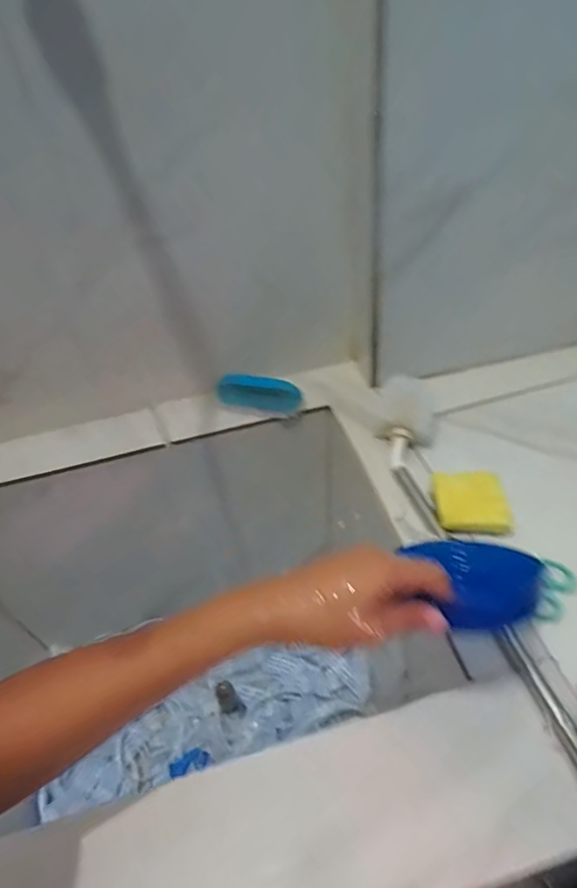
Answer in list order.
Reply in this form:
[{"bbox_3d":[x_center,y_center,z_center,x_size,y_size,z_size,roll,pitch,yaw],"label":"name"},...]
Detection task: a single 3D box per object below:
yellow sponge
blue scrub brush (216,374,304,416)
[{"bbox_3d":[0.205,0.067,0.606,0.078,0.019,0.073,-2,44,6],"label":"yellow sponge"},{"bbox_3d":[-0.040,-0.072,0.756,0.119,0.044,0.031,9,45,-2],"label":"blue scrub brush"}]

